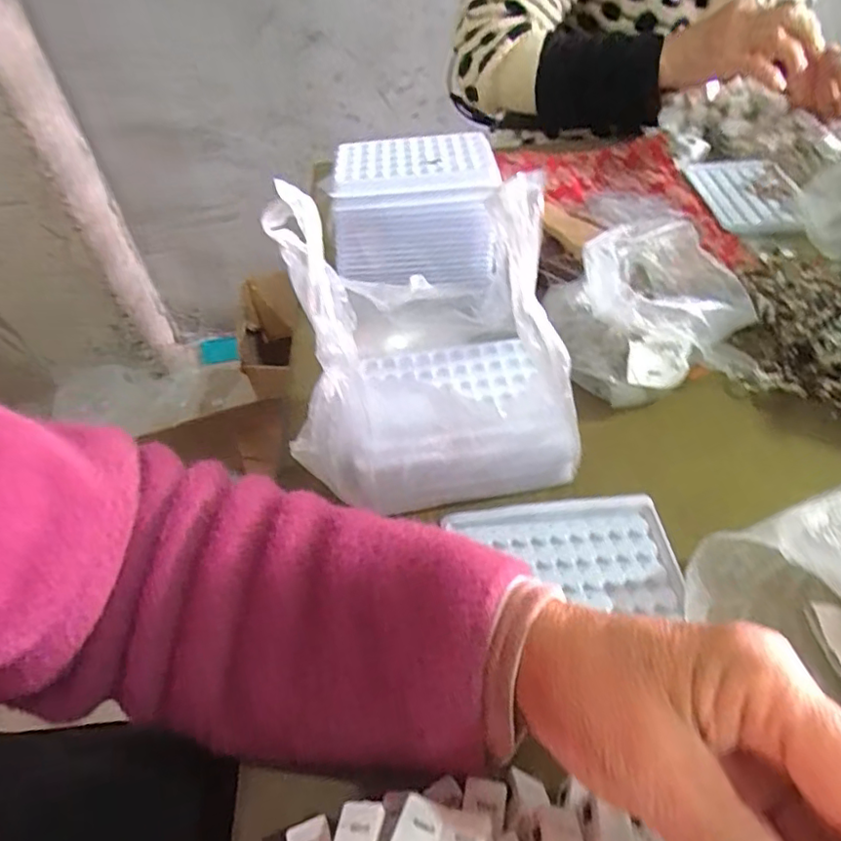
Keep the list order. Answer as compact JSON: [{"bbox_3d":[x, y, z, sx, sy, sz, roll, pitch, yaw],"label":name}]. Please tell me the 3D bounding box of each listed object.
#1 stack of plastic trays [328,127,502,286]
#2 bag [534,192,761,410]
[{"bbox_3d":[-0.002,-0.174,0.483,0.121,0.082,0.097,-2,47,5],"label":"stack of plastic trays"},{"bbox_3d":[0.167,-0.085,0.423,0.131,0.083,0.144,14,50,19],"label":"bag"}]

